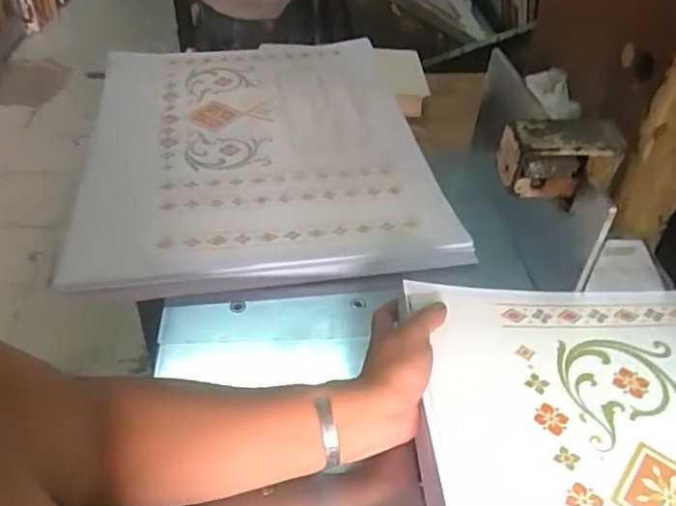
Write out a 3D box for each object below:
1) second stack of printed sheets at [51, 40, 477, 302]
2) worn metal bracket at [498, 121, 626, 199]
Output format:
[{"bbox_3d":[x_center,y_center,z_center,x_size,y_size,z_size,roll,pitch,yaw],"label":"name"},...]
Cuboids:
[{"bbox_3d":[-0.128,-0.162,0.866,0.464,0.033,0.569,-6,45,-10],"label":"second stack of printed sheets"},{"bbox_3d":[0.229,-0.101,0.615,0.116,0.068,0.069,7,40,2],"label":"worn metal bracket"}]

